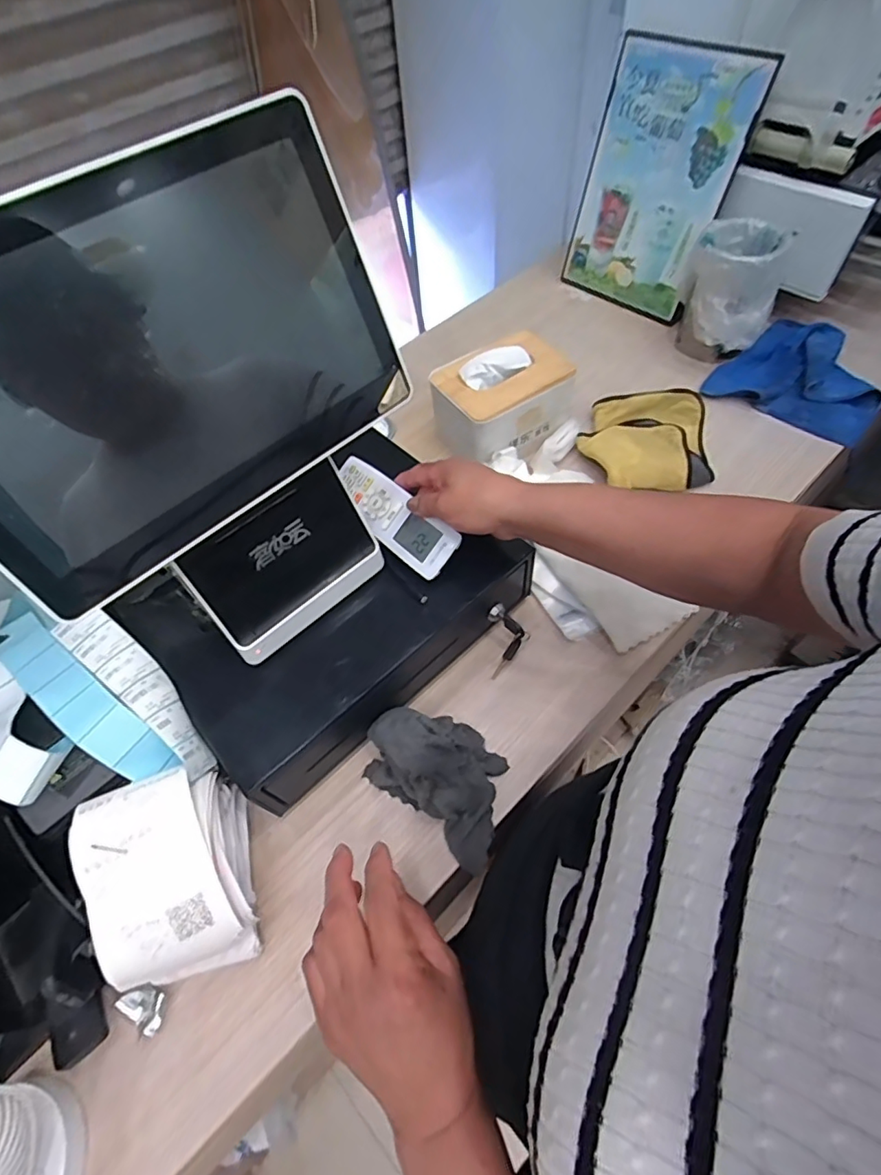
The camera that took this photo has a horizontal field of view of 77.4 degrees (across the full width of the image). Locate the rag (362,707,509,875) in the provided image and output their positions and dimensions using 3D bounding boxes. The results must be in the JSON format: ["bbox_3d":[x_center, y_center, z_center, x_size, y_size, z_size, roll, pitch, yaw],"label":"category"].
[{"bbox_3d":[0.003,0.158,0.487,0.138,0.076,0.094,33,66,23],"label":"rag"}]

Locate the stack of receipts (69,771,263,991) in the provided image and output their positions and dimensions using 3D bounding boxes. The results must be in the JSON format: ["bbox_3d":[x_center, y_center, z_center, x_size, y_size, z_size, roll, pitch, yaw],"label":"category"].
[{"bbox_3d":[-0.206,0.228,0.435,0.097,0.124,0.130,-19,58,-8],"label":"stack of receipts"}]

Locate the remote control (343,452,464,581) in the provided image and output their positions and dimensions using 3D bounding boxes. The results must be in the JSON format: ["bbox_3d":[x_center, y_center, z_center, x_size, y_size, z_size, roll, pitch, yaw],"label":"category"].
[{"bbox_3d":[-0.045,-0.072,0.537,0.052,0.020,0.156,-49,66,11],"label":"remote control"}]

